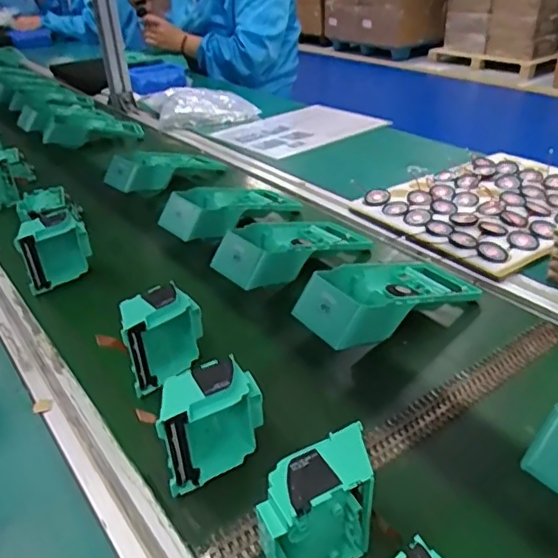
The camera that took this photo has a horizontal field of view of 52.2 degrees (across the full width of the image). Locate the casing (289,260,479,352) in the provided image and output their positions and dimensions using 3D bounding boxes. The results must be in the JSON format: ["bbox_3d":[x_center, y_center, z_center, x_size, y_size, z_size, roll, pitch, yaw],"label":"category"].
[{"bbox_3d":[0.109,0.014,0.572,0.190,0.053,0.093,-20,34,-24],"label":"casing"}]

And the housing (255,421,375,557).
[{"bbox_3d":[0.021,0.140,0.345,0.081,0.074,0.042,-17,33,-20],"label":"housing"}]

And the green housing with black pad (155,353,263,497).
[{"bbox_3d":[-0.053,0.103,0.413,0.080,0.075,0.043,-24,36,-30],"label":"green housing with black pad"}]

